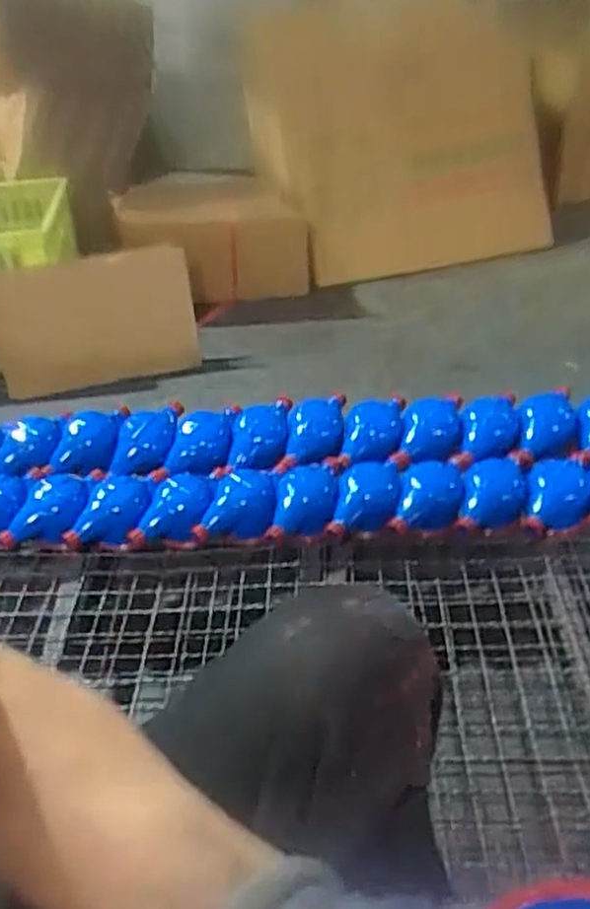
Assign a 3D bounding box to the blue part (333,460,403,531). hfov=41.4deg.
[{"bbox_3d":[0.098,0.054,1.053,0.093,0.063,0.075,-1,37,3],"label":"blue part"}]

